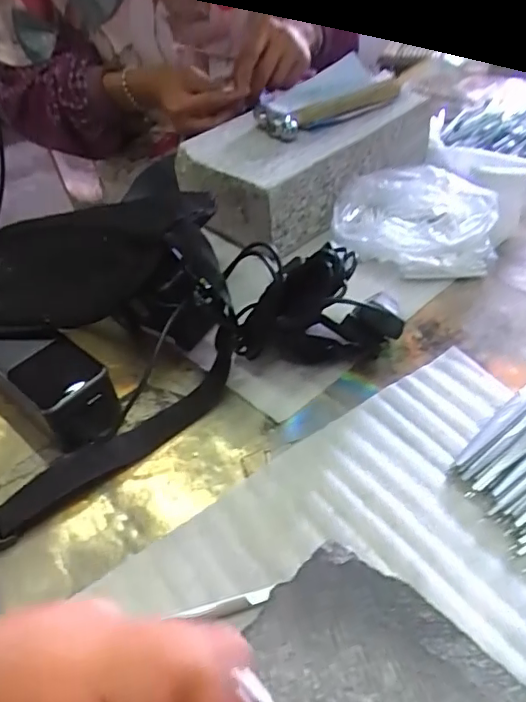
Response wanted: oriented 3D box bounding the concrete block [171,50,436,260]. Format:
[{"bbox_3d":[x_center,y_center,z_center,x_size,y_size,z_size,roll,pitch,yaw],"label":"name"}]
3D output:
[{"bbox_3d":[0.044,-0.204,0.585,0.247,0.072,0.139,-36,51,-26],"label":"concrete block"}]

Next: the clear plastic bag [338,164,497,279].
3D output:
[{"bbox_3d":[0.133,-0.120,0.522,0.139,0.049,0.128,-6,44,1],"label":"clear plastic bag"}]

